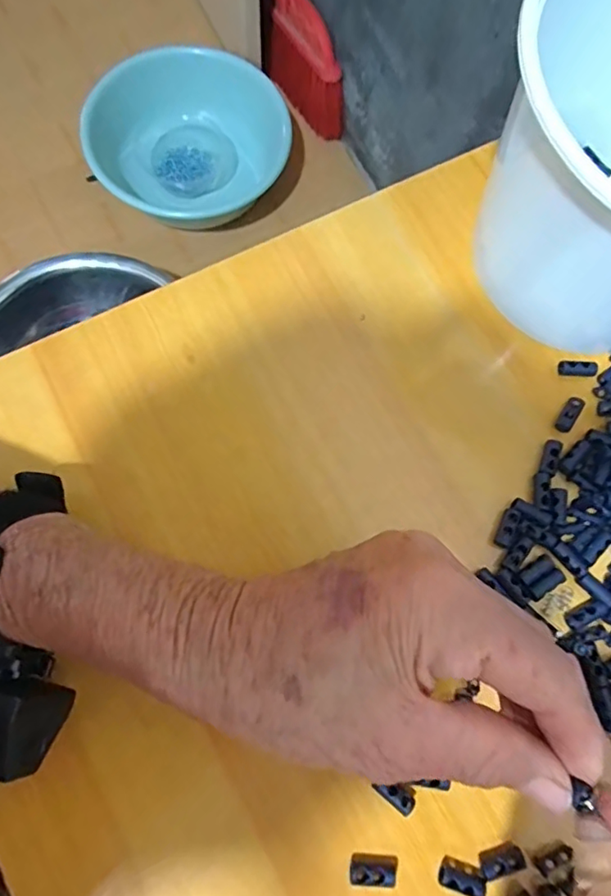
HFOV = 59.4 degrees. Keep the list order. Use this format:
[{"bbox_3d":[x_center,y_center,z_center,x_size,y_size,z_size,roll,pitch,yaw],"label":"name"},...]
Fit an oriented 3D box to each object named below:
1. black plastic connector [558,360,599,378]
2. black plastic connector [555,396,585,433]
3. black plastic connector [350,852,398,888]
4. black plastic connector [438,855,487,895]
[{"bbox_3d":[0.144,-0.042,0.283,0.019,0.007,0.008,6,75,0],"label":"black plastic connector"},{"bbox_3d":[0.137,-0.018,0.277,0.008,0.004,0.020,31,77,4],"label":"black plastic connector"},{"bbox_3d":[0.029,0.173,0.220,0.020,0.006,0.010,8,76,-2],"label":"black plastic connector"},{"bbox_3d":[0.065,0.178,0.221,0.019,0.006,0.010,18,76,1],"label":"black plastic connector"}]

